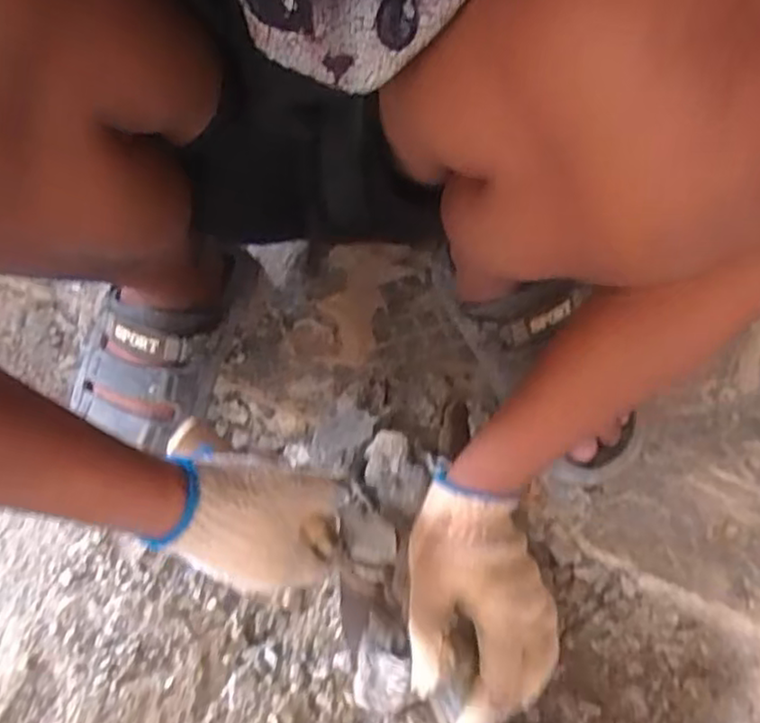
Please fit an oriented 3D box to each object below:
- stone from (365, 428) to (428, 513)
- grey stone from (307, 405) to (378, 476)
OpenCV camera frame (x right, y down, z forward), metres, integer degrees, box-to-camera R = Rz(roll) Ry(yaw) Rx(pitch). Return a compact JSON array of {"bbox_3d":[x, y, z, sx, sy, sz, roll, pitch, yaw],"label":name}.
[{"bbox_3d":[0.011,0.089,0.541,0.041,0.022,0.064,-23,65,-10],"label":"stone"},{"bbox_3d":[-0.032,0.066,0.571,0.045,0.039,0.061,28,67,14],"label":"grey stone"}]

